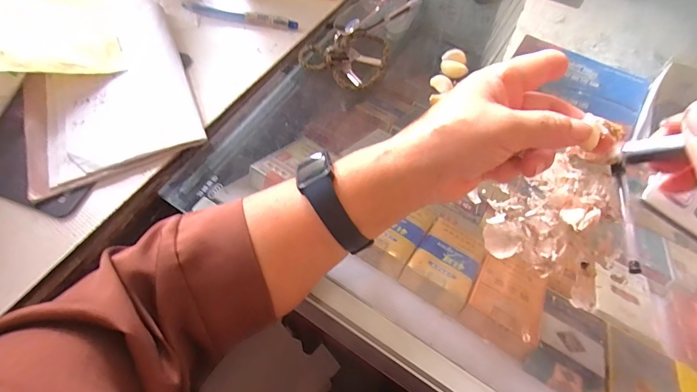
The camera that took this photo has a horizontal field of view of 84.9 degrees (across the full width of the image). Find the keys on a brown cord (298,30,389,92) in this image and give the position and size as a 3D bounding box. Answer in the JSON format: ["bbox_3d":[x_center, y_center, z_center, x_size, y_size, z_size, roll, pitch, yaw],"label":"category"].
[{"bbox_3d":[-0.001,-0.146,0.384,0.087,0.019,0.074,32,68,17],"label":"keys on a brown cord"}]

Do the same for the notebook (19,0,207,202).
[{"bbox_3d":[-0.241,-0.111,0.376,0.152,0.015,0.218,-22,64,-9],"label":"notebook"}]

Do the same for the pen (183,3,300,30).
[{"bbox_3d":[-0.121,-0.201,0.422,0.137,0.010,0.013,17,65,11],"label":"pen"}]

